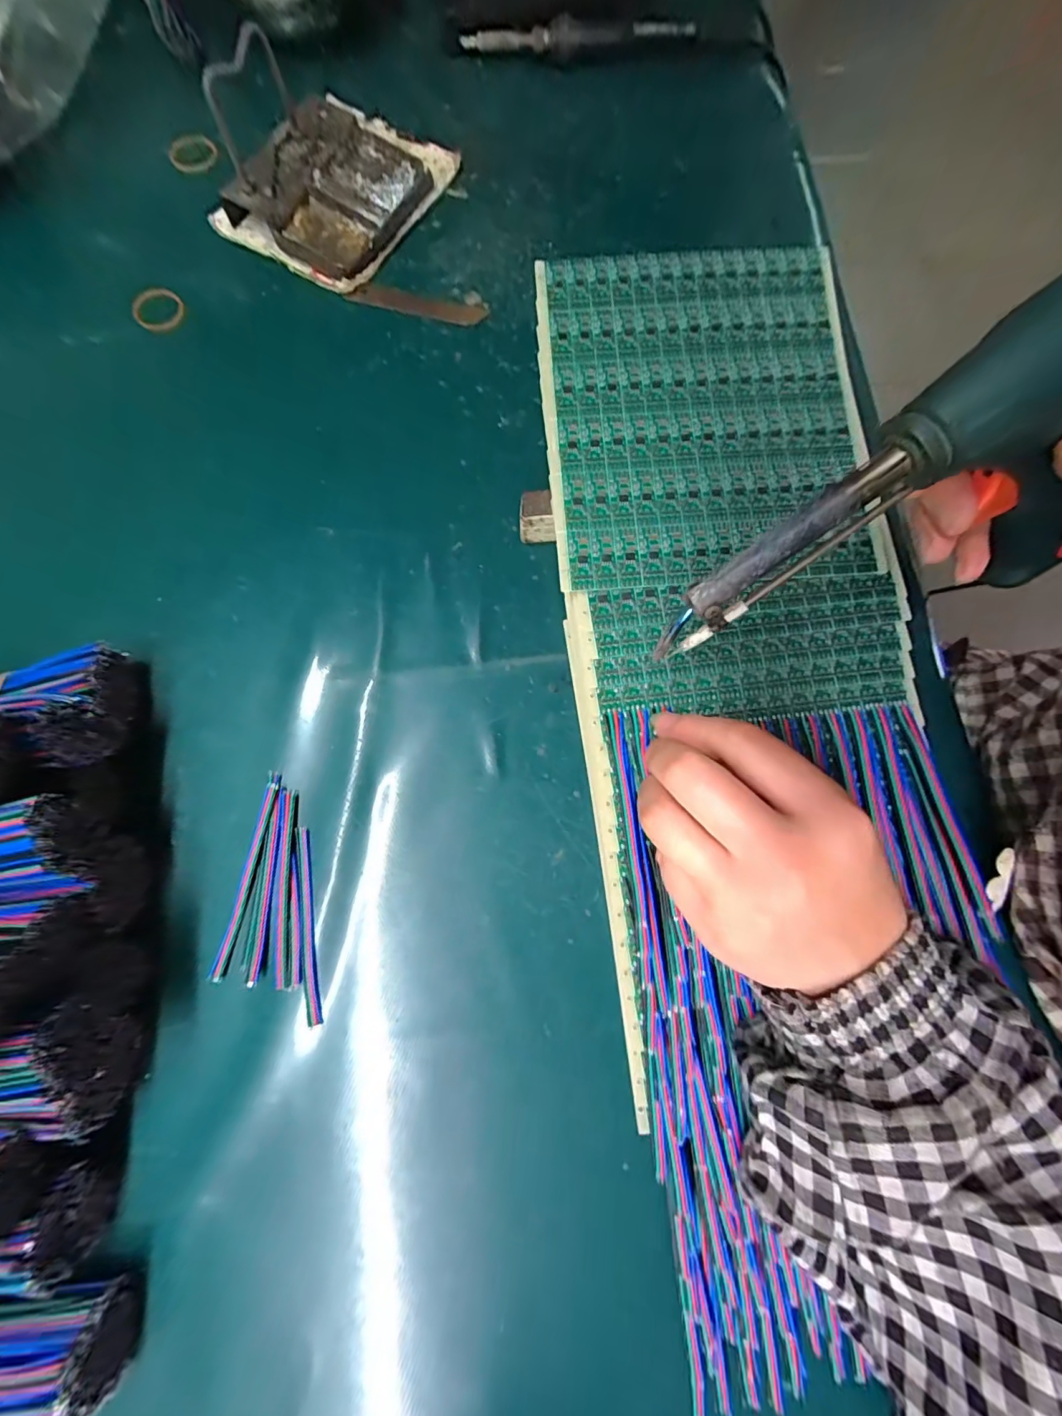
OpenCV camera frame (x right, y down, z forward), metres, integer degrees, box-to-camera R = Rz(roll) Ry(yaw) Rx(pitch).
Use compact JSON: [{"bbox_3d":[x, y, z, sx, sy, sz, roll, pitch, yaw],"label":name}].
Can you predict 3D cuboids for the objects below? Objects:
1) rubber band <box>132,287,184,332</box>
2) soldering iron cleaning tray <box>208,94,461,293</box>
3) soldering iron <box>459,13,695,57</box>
[{"bbox_3d":[-0.255,-0.273,0.325,0.033,0.006,0.030,-5,85,-4],"label":"rubber band"},{"bbox_3d":[-0.137,-0.377,0.337,0.117,0.033,0.145,27,77,5],"label":"soldering iron cleaning tray"},{"bbox_3d":[0.036,-0.526,0.374,0.179,0.023,0.019,2,76,-1],"label":"soldering iron"}]

